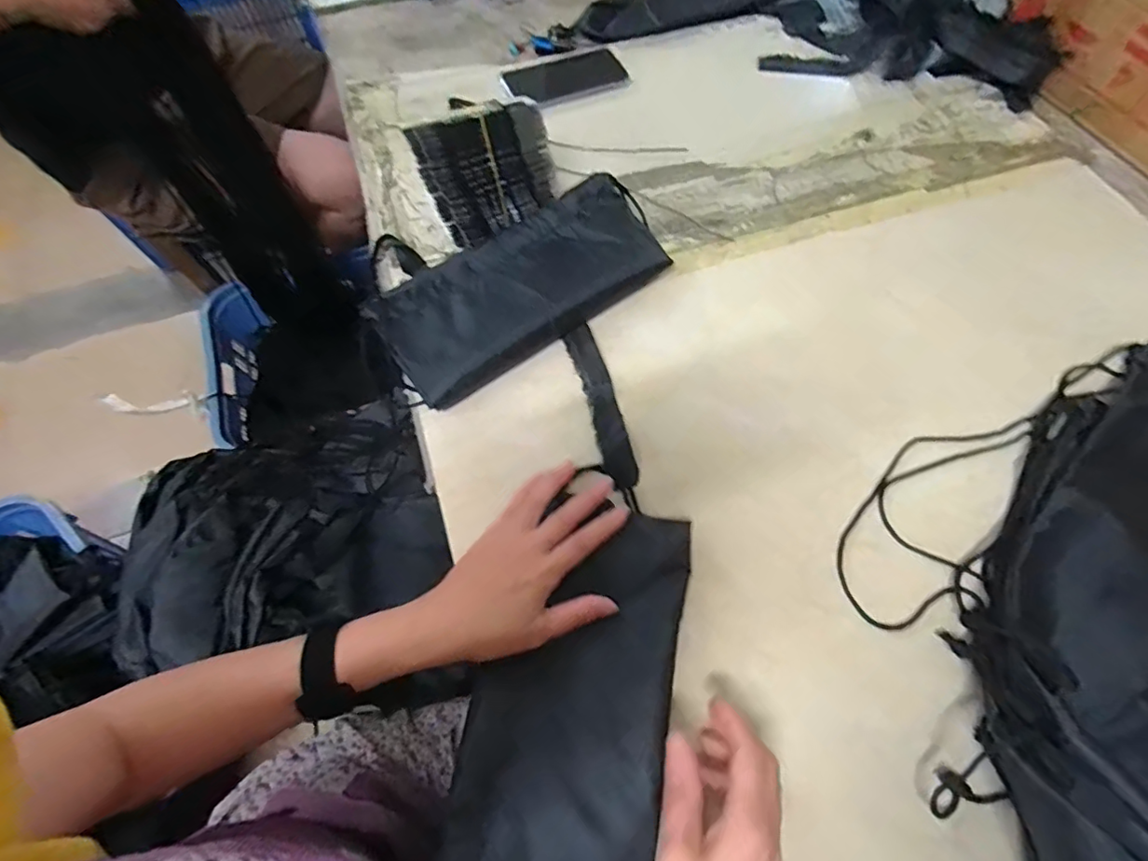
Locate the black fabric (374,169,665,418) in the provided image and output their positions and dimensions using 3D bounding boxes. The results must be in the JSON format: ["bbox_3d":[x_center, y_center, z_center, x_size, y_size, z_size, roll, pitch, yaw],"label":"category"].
[{"bbox_3d":[-0.050,-0.131,0.499,0.281,0.058,0.123,-33,68,-15],"label":"black fabric"}]

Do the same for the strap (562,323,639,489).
[{"bbox_3d":[0.024,-0.025,0.474,0.028,0.006,0.158,-15,65,-7],"label":"strap"}]

